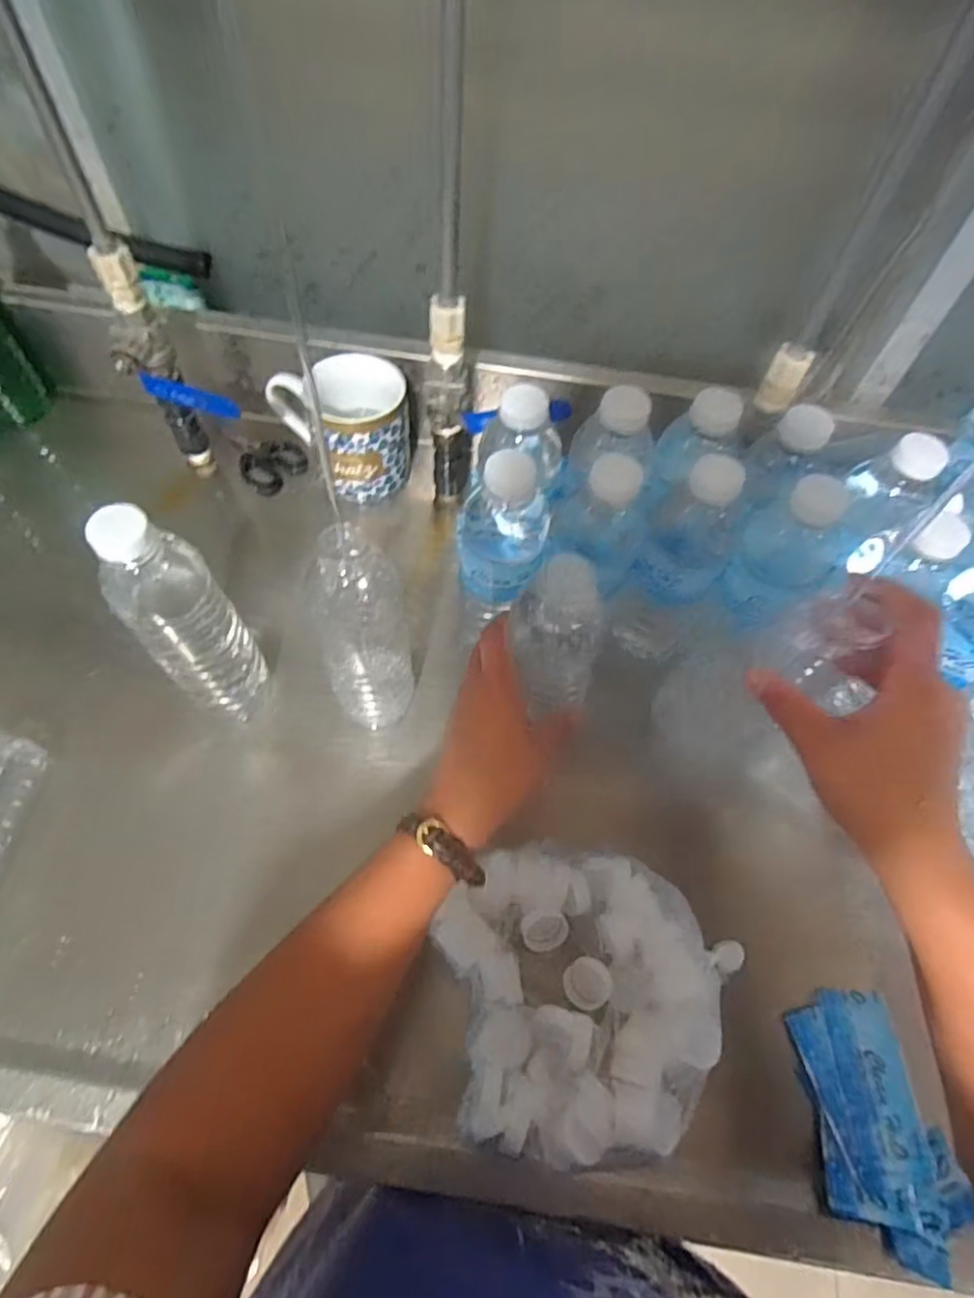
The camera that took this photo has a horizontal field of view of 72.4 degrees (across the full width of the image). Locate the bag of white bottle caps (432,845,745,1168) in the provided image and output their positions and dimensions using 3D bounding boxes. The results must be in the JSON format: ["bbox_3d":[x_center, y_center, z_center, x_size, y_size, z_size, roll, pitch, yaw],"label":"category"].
[{"bbox_3d":[0.060,0.229,0.441,0.184,0.033,0.176,15,61,5],"label":"bag of white bottle caps"}]

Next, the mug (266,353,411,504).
[{"bbox_3d":[-0.133,-0.201,0.614,0.119,0.095,0.086,-10,62,-9],"label":"mug"}]

